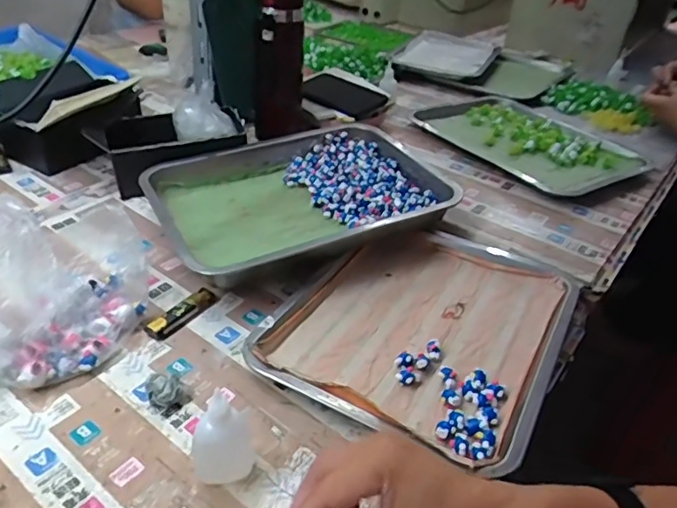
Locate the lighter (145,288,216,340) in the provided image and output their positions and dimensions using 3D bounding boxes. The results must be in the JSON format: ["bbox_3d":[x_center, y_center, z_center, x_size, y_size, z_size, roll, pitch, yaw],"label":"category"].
[{"bbox_3d":[-0.160,0.060,0.575,0.020,0.014,0.082,27,40,26],"label":"lighter"}]

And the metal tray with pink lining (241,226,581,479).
[{"bbox_3d":[0.089,0.071,0.579,0.262,0.035,0.299,22,38,20],"label":"metal tray with pink lining"}]

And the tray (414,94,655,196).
[{"bbox_3d":[0.287,-0.181,0.895,0.228,0.032,0.328,-25,46,-34],"label":"tray"}]

